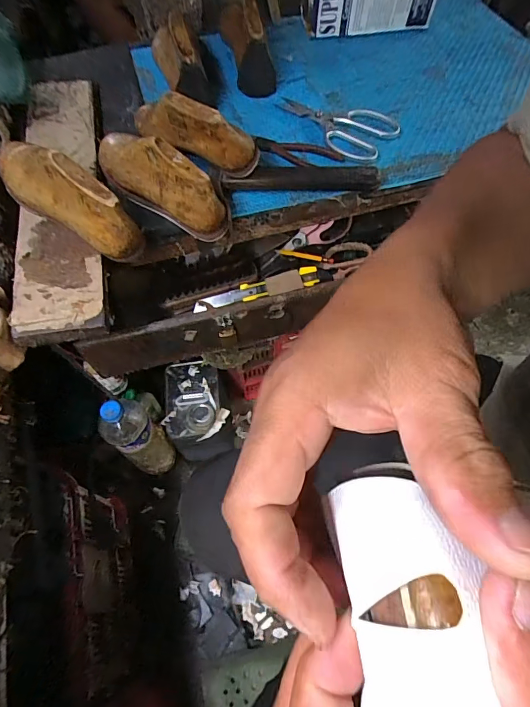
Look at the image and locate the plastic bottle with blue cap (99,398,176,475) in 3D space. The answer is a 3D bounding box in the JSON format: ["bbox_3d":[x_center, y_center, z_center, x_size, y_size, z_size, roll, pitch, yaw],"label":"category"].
[{"bbox_3d":[-0.215,0.151,0.705,0.060,0.237,0.077,36,68,19],"label":"plastic bottle with blue cap"}]

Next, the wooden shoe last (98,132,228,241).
[{"bbox_3d":[-0.147,-0.236,0.526,0.231,0.086,0.062,36,68,19],"label":"wooden shoe last"}]

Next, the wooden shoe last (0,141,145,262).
[{"bbox_3d":[-0.247,-0.192,0.477,0.238,0.084,0.058,36,68,19],"label":"wooden shoe last"}]

